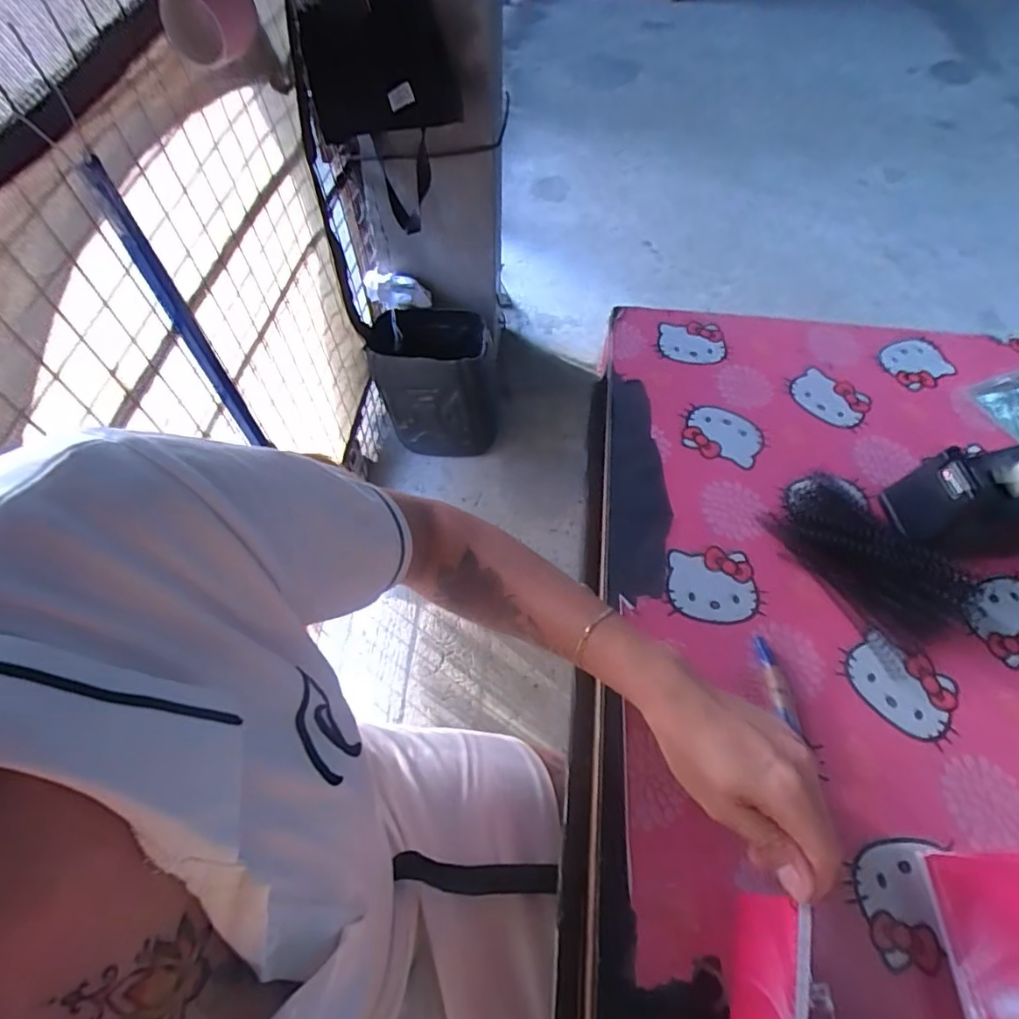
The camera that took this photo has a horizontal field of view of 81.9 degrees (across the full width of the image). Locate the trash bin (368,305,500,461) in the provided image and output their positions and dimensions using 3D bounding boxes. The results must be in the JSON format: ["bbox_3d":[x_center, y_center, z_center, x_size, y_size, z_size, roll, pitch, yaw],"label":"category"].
[{"bbox_3d":[-0.193,-0.327,1.551,0.304,0.331,0.233,1,57,0],"label":"trash bin"}]

